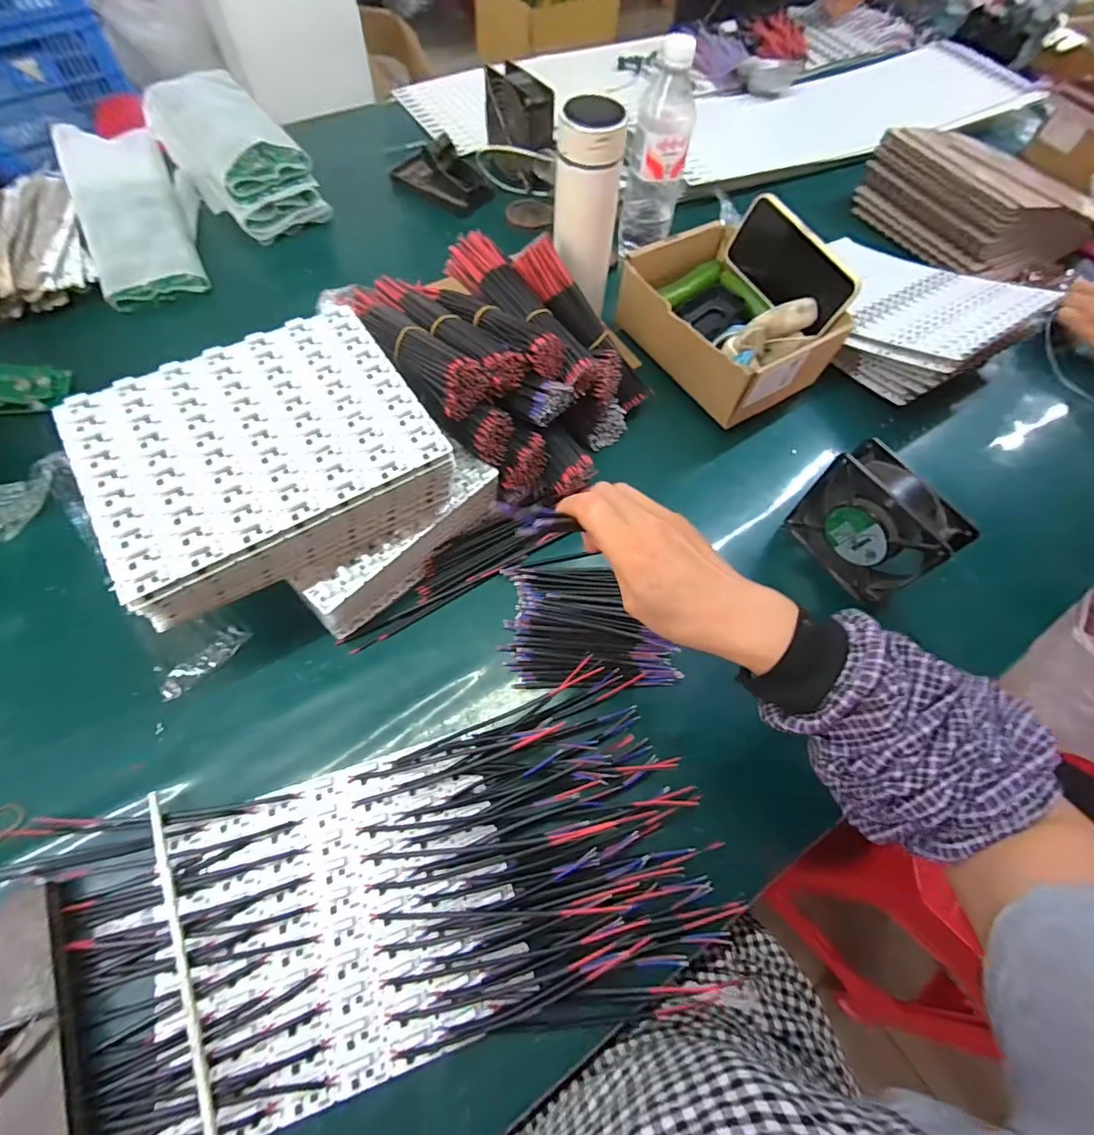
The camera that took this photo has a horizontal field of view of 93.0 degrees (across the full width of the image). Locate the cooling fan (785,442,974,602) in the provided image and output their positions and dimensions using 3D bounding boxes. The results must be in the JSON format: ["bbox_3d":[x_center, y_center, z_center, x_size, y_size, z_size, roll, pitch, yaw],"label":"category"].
[{"bbox_3d":[0.303,-0.038,0.489,0.042,0.120,0.117,-29,68,-18],"label":"cooling fan"}]

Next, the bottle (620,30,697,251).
[{"bbox_3d":[0.139,-0.502,0.645,0.069,0.217,0.055,15,62,4],"label":"bottle"}]

